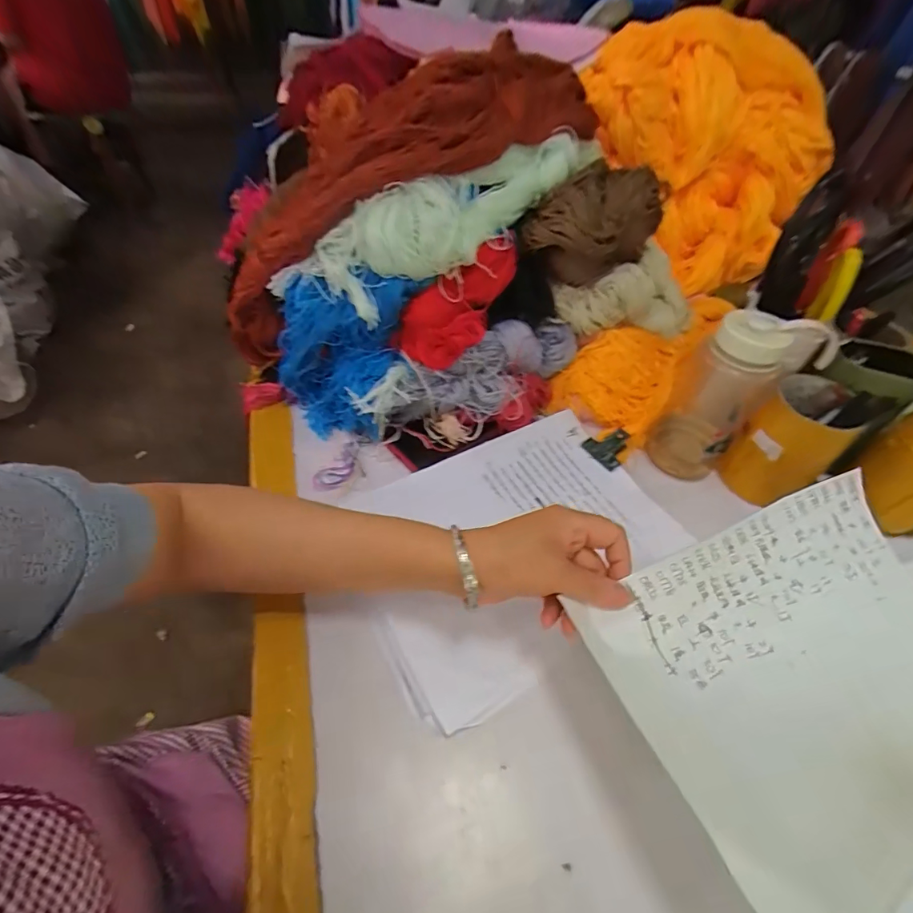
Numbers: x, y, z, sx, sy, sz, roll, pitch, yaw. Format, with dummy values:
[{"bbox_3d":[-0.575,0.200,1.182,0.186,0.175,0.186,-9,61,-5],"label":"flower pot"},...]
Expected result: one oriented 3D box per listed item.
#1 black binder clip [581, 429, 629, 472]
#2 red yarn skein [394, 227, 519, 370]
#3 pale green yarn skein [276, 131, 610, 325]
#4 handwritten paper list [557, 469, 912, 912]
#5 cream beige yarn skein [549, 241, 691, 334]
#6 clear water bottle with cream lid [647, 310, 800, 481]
[{"bbox_3d":[0.180,-0.012,0.532,0.050,0.015,0.046,-28,57,-24],"label":"black binder clip"},{"bbox_3d":[0.008,-0.170,0.506,0.171,0.056,0.061,-47,61,4],"label":"red yarn skein"},{"bbox_3d":[-0.003,-0.264,0.500,0.409,0.082,0.109,-30,57,-10],"label":"pale green yarn skein"},{"bbox_3d":[0.249,0.143,0.317,0.277,0.042,0.200,-18,53,-18],"label":"handwritten paper list"},{"bbox_3d":[0.220,-0.196,0.573,0.195,0.073,0.079,-20,54,-21],"label":"cream beige yarn skein"},{"bbox_3d":[0.272,-0.059,0.489,0.078,0.185,0.068,33,55,22],"label":"clear water bottle with cream lid"}]

